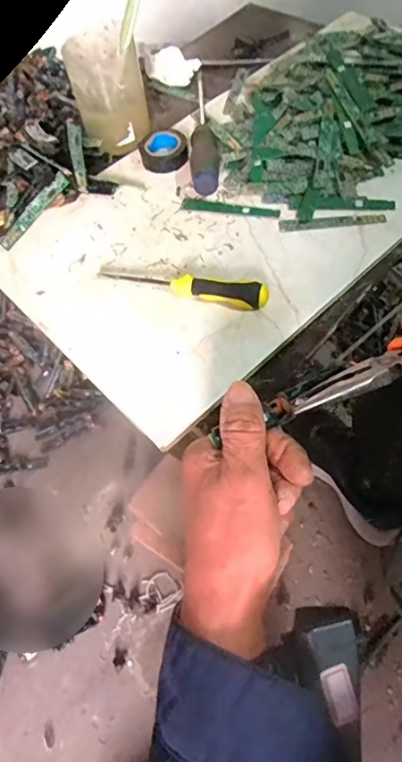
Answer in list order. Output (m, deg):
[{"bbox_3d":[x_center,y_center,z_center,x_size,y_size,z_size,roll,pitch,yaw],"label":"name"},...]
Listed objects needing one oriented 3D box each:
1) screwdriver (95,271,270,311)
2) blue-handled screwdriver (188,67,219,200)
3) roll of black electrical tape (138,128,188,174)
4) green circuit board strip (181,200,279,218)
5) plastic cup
[{"bbox_3d":[-0.017,-0.086,0.440,0.153,0.027,0.019,12,61,13],"label":"screwdriver"},{"bbox_3d":[-0.003,-0.284,0.550,0.026,0.032,0.232,-6,58,3],"label":"blue-handled screwdriver"},{"bbox_3d":[-0.039,-0.247,0.539,0.050,0.020,0.049,-3,58,5],"label":"roll of black electrical tape"},{"bbox_3d":[0.029,-0.172,0.500,0.097,0.006,0.011,7,60,11],"label":"green circuit board strip"},{"bbox_3d":[-0.102,-0.317,0.542,0.075,0.097,0.079,-3,58,5],"label":"plastic cup"}]

